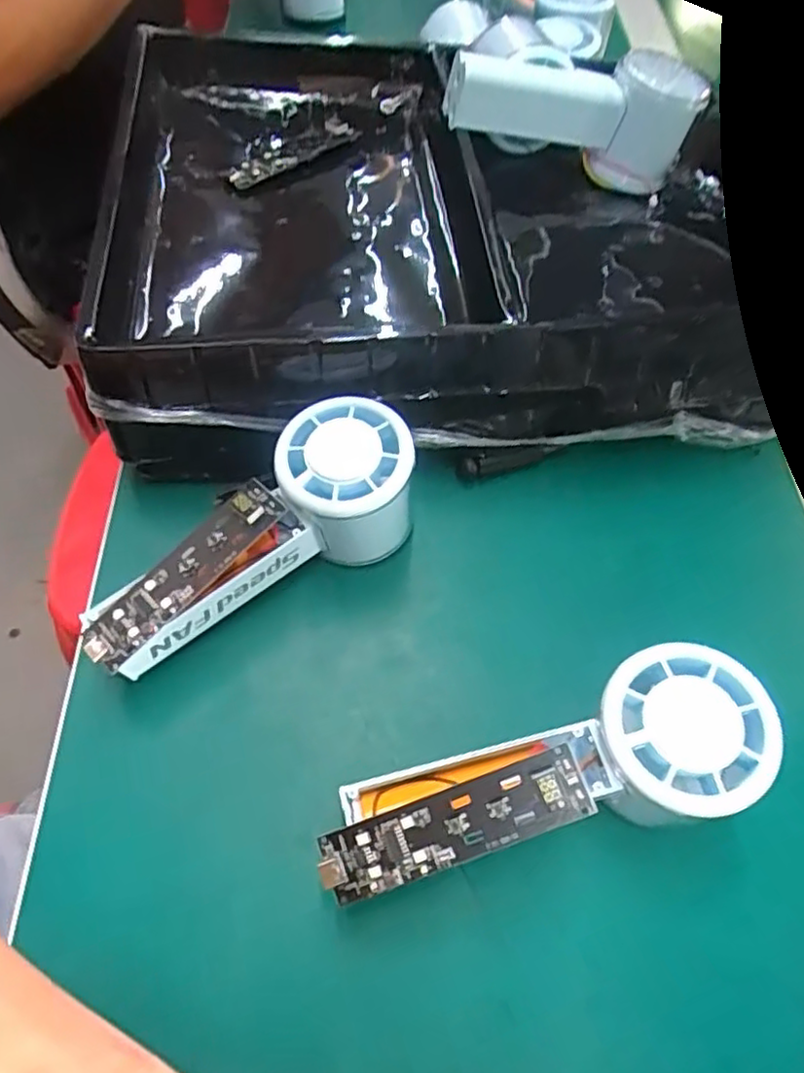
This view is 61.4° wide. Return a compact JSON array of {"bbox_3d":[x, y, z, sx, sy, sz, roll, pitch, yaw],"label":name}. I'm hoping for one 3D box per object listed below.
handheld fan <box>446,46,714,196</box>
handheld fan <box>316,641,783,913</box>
[{"bbox_3d":[0.099,-0.245,0.394,0.146,0.060,0.043,2,61,-2],"label":"handheld fan"},{"bbox_3d":[0.049,0.094,0.245,0.155,0.065,0.053,-18,62,-13],"label":"handheld fan"}]

